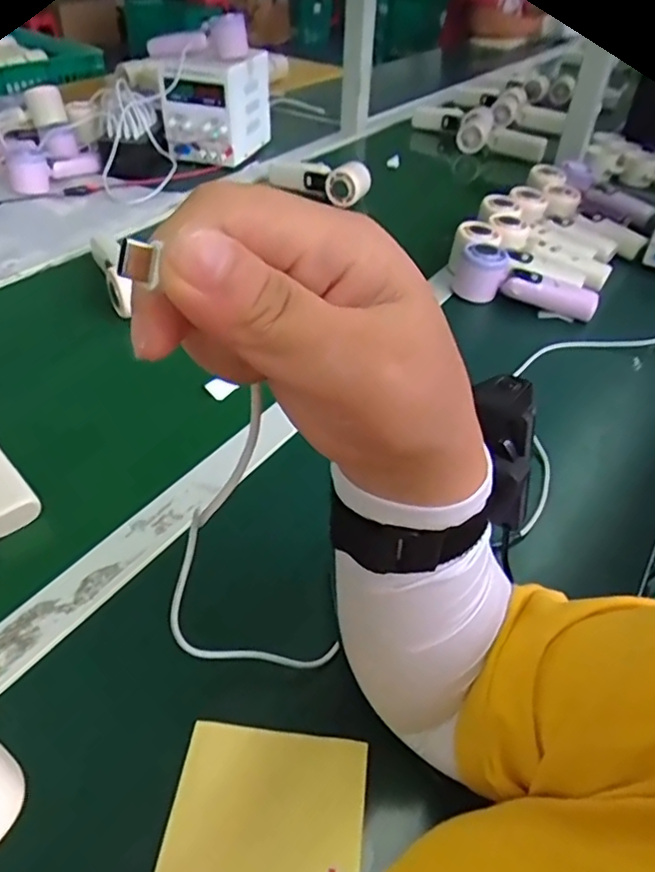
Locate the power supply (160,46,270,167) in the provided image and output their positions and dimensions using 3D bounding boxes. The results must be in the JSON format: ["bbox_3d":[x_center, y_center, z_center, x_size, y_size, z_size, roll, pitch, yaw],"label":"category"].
[{"bbox_3d":[-0.202,-0.604,1.091,0.133,0.151,0.164,18,45,14],"label":"power supply"}]

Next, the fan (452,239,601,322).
[{"bbox_3d":[0.244,-0.185,0.742,0.174,0.066,0.057,21,46,17],"label":"fan"}]

